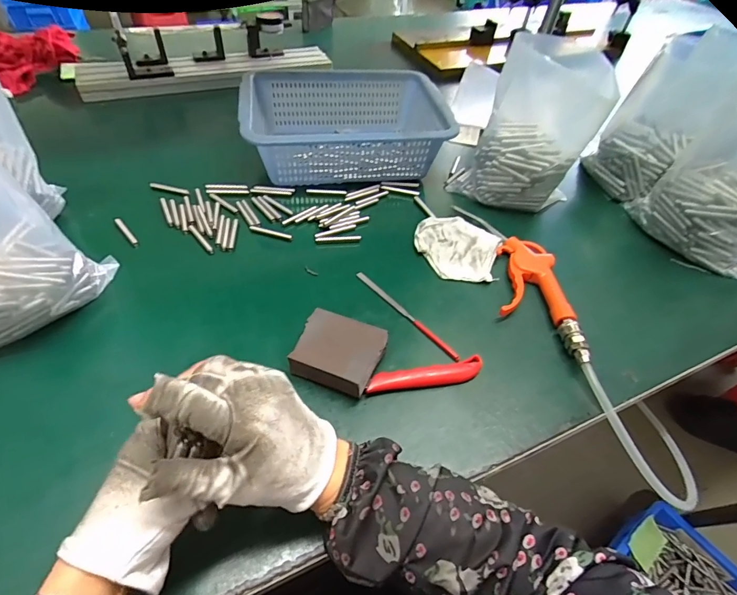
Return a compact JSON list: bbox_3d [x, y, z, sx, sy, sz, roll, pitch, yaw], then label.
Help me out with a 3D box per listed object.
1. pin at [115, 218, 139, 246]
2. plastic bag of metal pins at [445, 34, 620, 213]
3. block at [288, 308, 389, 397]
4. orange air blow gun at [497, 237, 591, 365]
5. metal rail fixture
[{"bbox_3d":[-0.308,-0.084,0.515,0.008,0.004,0.062,-33,60,-28],"label":"pin"},{"bbox_3d":[0.218,-0.221,0.549,0.146,0.212,0.096,17,49,10],"label":"plastic bag of metal pins"},{"bbox_3d":[-0.031,0.054,0.394,0.081,0.037,0.073,20,50,13],"label":"block"},{"bbox_3d":[0.189,-0.004,0.473,0.076,0.030,0.182,4,48,-1],"label":"orange air blow gun"},{"bbox_3d":[-0.312,-0.475,0.798,0.488,0.105,0.097,-18,52,-19],"label":"metal rail fixture"}]

